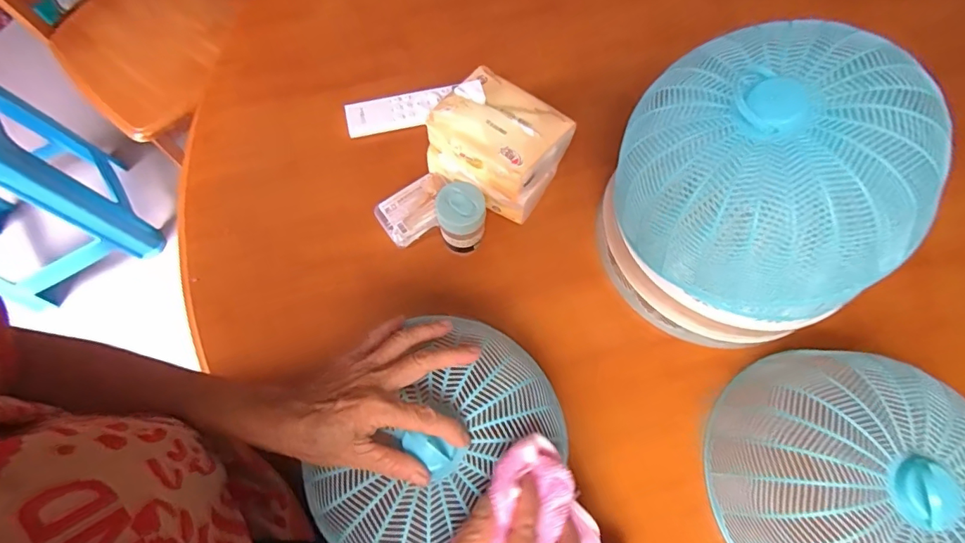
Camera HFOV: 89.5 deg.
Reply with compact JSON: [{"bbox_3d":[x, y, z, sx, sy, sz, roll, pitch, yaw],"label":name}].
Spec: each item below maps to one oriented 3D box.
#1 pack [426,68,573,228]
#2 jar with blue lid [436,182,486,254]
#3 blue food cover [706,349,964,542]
[{"bbox_3d":[0.012,-0.134,0.528,0.135,0.097,0.106,35,72,12],"label":"pack"},{"bbox_3d":[-0.022,-0.053,0.508,0.046,0.078,0.048,0,69,-1],"label":"jar with blue lid"},{"bbox_3d":[0.312,0.177,0.412,0.200,0.105,0.209,-28,72,-11],"label":"blue food cover"}]

